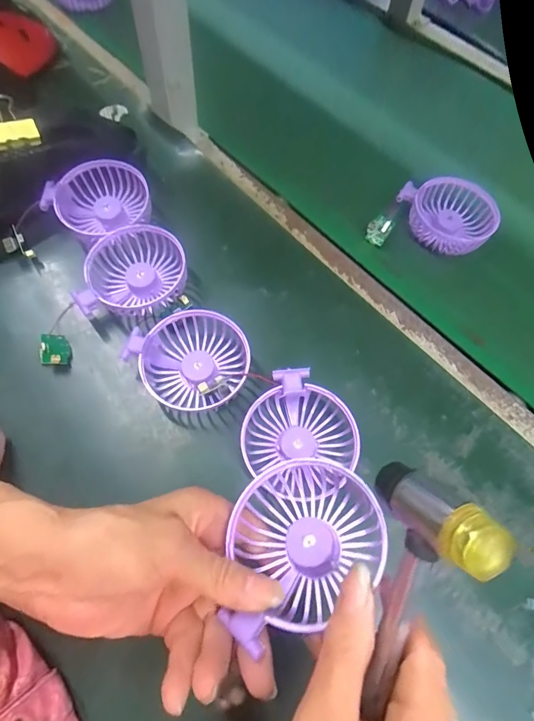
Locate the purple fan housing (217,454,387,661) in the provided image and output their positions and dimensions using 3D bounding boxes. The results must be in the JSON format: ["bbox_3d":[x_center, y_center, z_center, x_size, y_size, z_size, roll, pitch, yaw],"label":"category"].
[{"bbox_3d":[0.020,0.107,0.239,0.101,0.035,0.084,-22,69,-12],"label":"purple fan housing"}]

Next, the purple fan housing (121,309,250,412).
[{"bbox_3d":[-0.064,0.000,0.342,0.096,0.036,0.083,-22,69,-12],"label":"purple fan housing"}]

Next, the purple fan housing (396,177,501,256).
[{"bbox_3d":[0.198,-0.158,0.430,0.082,0.027,0.088,-17,68,-10],"label":"purple fan housing"}]

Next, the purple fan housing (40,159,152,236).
[{"bbox_3d":[-0.162,-0.156,0.404,0.097,0.040,0.090,39,70,14],"label":"purple fan housing"}]

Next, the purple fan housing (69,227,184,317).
[{"bbox_3d":[-0.126,-0.082,0.374,0.097,0.035,0.084,-8,67,-6],"label":"purple fan housing"}]

